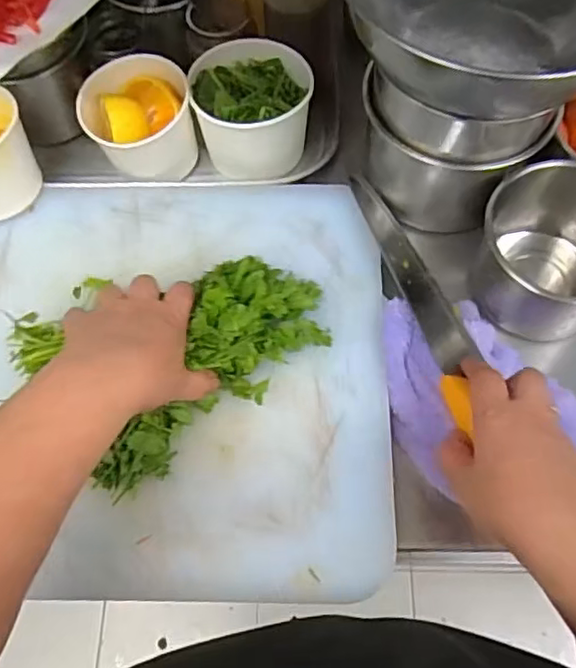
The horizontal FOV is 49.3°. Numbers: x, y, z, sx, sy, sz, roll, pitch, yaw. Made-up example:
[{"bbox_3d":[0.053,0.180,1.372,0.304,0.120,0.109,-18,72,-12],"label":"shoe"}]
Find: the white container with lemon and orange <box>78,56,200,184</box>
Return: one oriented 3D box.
[{"bbox_3d":[-0.131,-0.188,0.560,0.091,0.079,0.079,-13,65,-4],"label":"white container with lemon and orange"}]

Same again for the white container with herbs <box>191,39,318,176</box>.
[{"bbox_3d":[-0.032,-0.202,0.575,0.102,0.083,0.105,1,65,3],"label":"white container with herbs"}]

